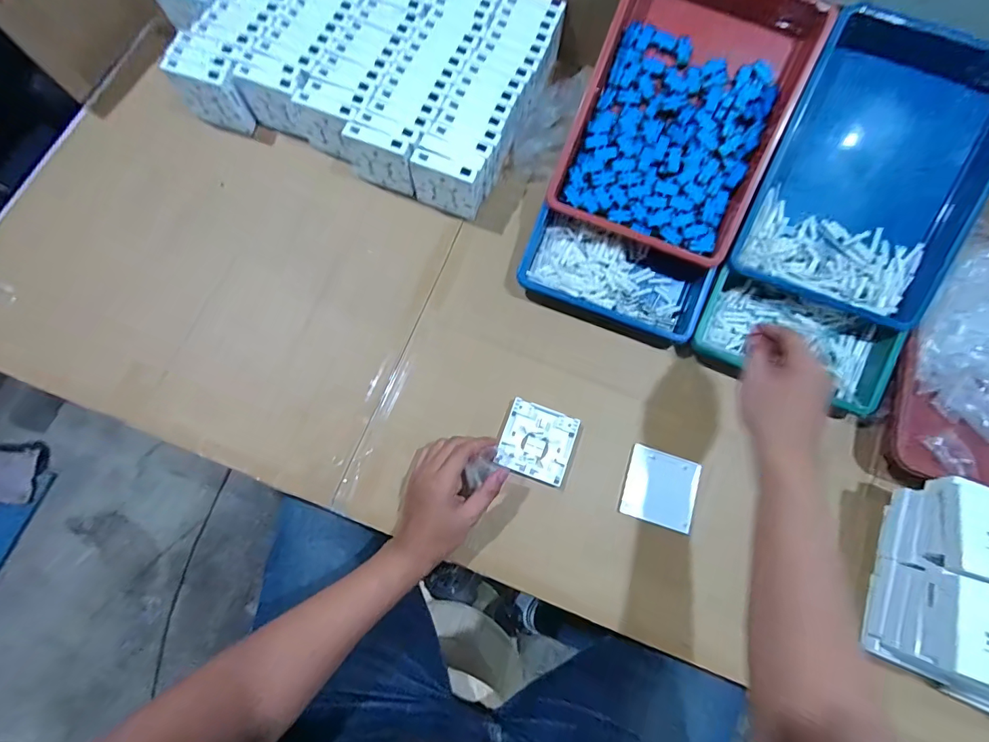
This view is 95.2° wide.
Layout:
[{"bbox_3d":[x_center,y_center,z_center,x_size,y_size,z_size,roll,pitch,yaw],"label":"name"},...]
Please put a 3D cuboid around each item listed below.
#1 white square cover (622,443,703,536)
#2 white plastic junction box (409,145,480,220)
[{"bbox_3d":[0.207,0.145,0.560,0.088,0.010,0.086,17,76,3],"label":"white square cover"},{"bbox_3d":[-0.065,-0.250,0.608,0.088,0.080,0.028,23,76,4],"label":"white plastic junction box"}]

